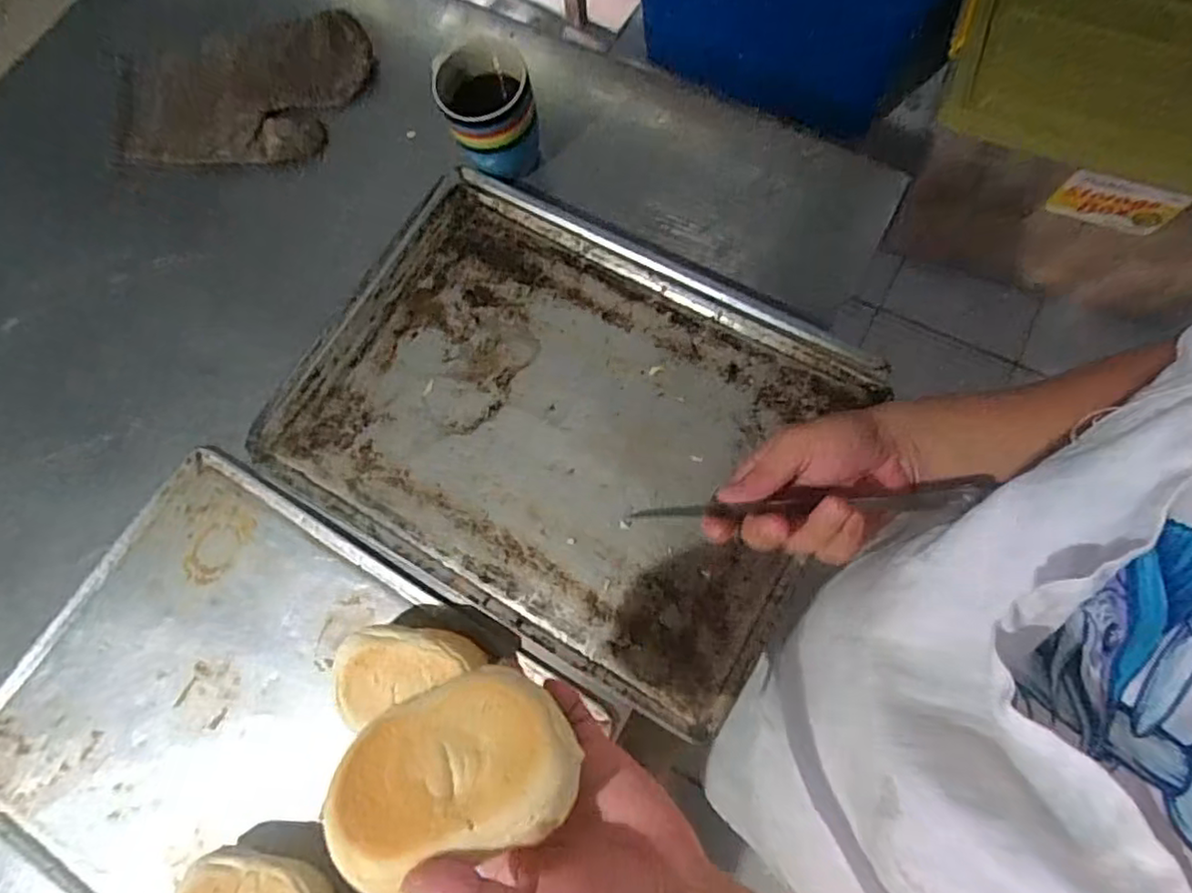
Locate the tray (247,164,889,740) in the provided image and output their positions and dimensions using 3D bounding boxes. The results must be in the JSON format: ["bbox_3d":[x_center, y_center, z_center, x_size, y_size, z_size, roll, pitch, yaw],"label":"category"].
[{"bbox_3d":[-0.035,-0.026,0.591,0.456,0.048,0.342,29,76,10],"label":"tray"}]

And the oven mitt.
[{"bbox_3d":[-0.375,-0.384,0.724,0.265,0.037,0.170,-2,73,1],"label":"oven mitt"}]

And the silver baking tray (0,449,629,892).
[{"bbox_3d":[-0.258,0.232,0.535,0.443,0.026,0.324,28,76,10],"label":"silver baking tray"}]

